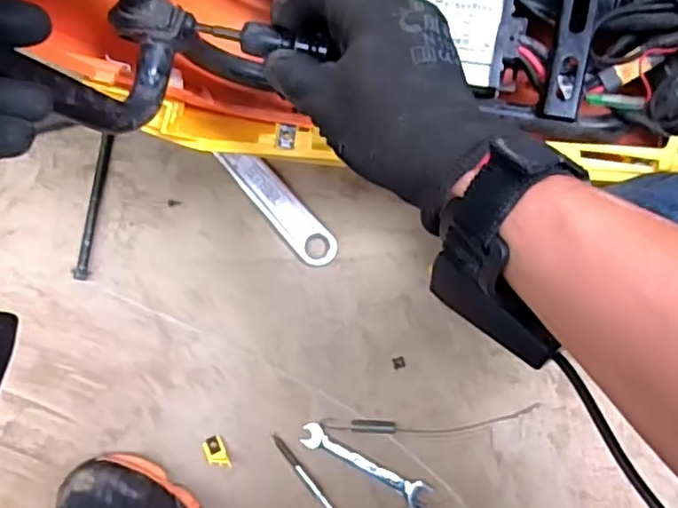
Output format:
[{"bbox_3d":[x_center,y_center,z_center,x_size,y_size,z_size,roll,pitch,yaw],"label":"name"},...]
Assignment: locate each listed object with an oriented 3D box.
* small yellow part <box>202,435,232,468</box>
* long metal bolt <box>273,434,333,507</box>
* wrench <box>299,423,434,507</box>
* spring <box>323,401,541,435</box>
[{"bbox_3d":[-0.115,0.188,0.604,0.018,0.011,0.032,-26,82,-4],"label":"small yellow part"},{"bbox_3d":[-0.016,0.227,0.596,0.015,0.008,0.138,-39,83,-6],"label":"long metal bolt"},{"bbox_3d":[0.025,0.199,0.602,0.133,0.005,0.025,29,82,4],"label":"wrench"},{"bbox_3d":[0.088,0.161,0.610,0.205,0.009,0.021,-5,81,-1],"label":"spring"}]

